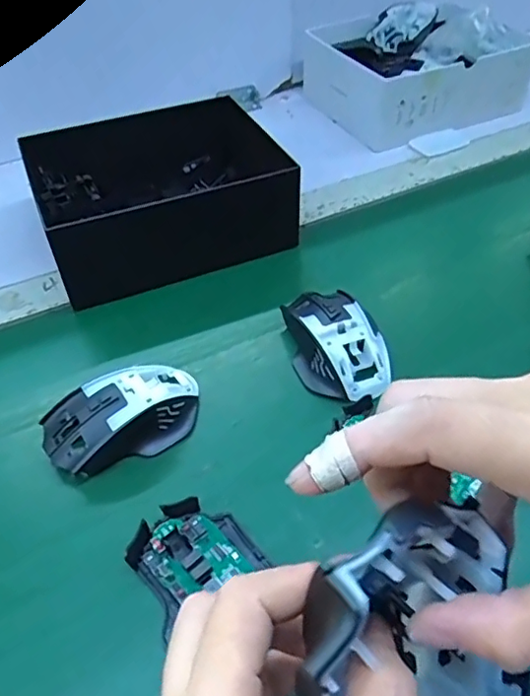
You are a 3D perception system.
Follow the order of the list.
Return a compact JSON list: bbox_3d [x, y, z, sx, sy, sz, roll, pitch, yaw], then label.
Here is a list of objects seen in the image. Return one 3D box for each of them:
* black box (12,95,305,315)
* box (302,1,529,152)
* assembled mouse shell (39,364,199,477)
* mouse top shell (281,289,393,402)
[{"bbox_3d":[-0.112,-0.166,0.580,0.223,0.082,0.215,-19,49,-15],"label":"black box"},{"bbox_3d":[0.207,-0.381,0.769,0.257,0.094,0.205,-23,50,-19],"label":"box"},{"bbox_3d":[-0.103,0.046,0.411,0.112,0.035,0.061,-21,50,-18],"label":"assembled mouse shell"},{"bbox_3d":[0.057,-0.009,0.458,0.072,0.035,0.116,-13,48,-10],"label":"mouse top shell"}]

